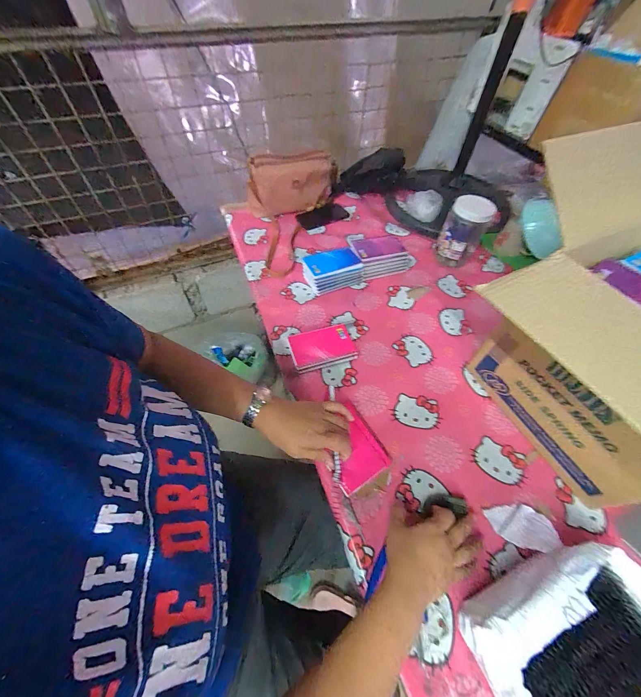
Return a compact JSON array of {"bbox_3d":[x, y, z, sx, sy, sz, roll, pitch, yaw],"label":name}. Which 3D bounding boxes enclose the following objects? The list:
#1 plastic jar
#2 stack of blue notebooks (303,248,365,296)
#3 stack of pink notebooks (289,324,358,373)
[{"bbox_3d":[0.377,-0.307,0.783,0.096,0.157,0.090,1,54,-2],"label":"plastic jar"},{"bbox_3d":[0.029,-0.200,0.751,0.139,0.064,0.091,-17,57,-14],"label":"stack of blue notebooks"},{"bbox_3d":[0.004,-0.003,0.631,0.134,0.028,0.089,-15,56,-13],"label":"stack of pink notebooks"}]

